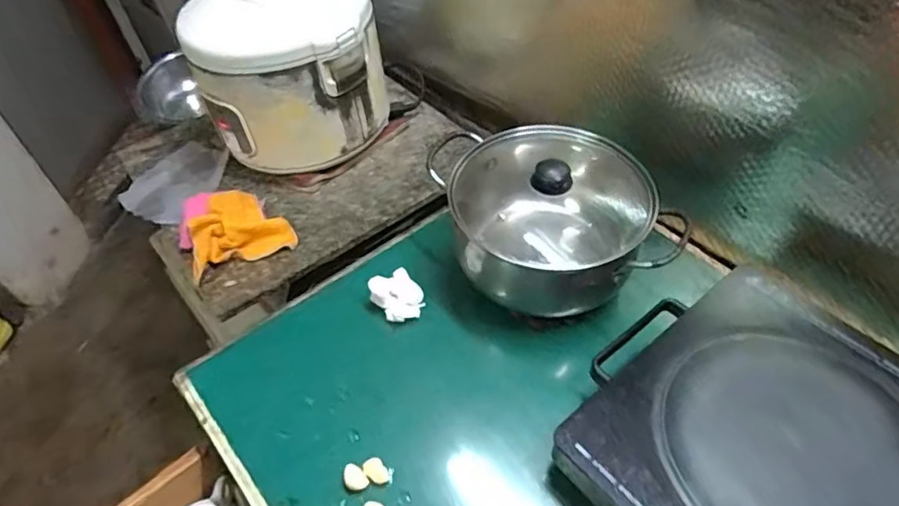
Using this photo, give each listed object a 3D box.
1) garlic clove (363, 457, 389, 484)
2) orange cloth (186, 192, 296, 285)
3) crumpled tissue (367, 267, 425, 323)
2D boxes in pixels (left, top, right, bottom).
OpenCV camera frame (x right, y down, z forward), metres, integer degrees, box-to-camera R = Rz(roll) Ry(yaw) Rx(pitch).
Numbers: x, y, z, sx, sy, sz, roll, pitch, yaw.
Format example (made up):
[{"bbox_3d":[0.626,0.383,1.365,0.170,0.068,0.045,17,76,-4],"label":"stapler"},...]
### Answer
[{"bbox_3d":[-0.070,0.207,0.534,0.019,0.007,0.025,-34,55,-23],"label":"garlic clove"},{"bbox_3d":[-0.292,-0.039,0.766,0.137,0.046,0.115,-20,51,-13],"label":"orange cloth"},{"bbox_3d":[-0.059,0.049,0.653,0.051,0.030,0.055,-32,55,-22],"label":"crumpled tissue"}]

